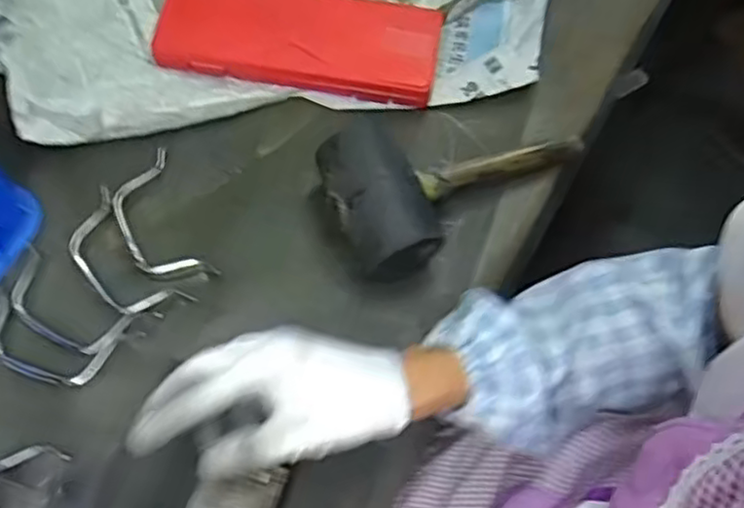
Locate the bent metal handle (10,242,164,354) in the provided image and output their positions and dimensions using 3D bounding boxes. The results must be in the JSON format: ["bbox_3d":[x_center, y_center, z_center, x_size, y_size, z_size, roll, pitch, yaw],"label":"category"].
[{"bbox_3d":[-0.227,0.041,0.540,0.118,0.008,0.054,26,67,9],"label":"bent metal handle"}]

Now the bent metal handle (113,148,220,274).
[{"bbox_3d":[-0.174,-0.028,0.568,0.058,0.010,0.120,-25,69,-12],"label":"bent metal handle"}]

